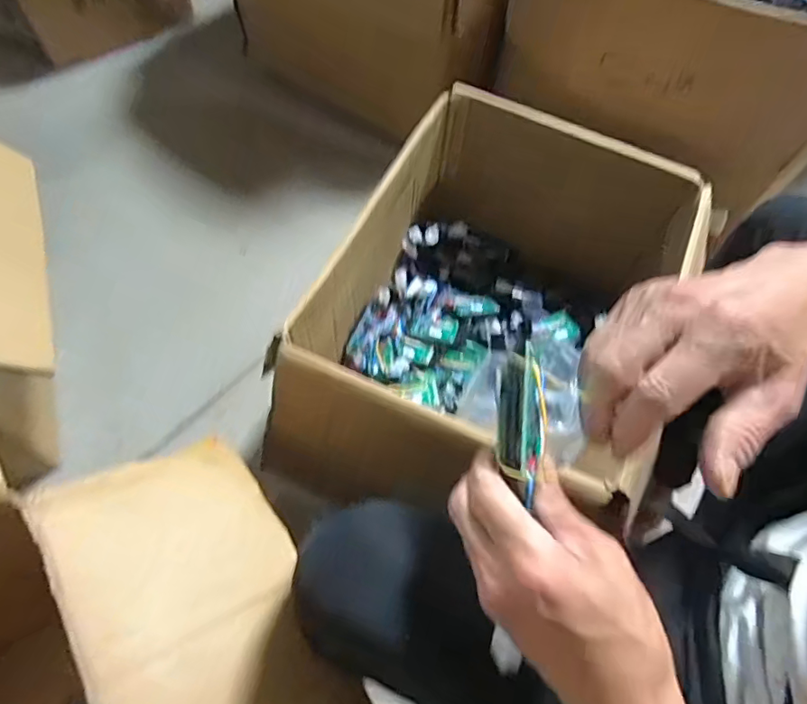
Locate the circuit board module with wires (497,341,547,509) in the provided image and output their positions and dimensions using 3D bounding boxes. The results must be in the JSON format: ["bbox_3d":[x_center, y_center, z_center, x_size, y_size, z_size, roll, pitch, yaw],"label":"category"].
[{"bbox_3d":[0.065,0.038,0.288,0.028,0.016,0.078,1,84,-2],"label":"circuit board module with wires"}]

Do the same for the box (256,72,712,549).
[{"bbox_3d":[0.135,-0.031,0.822,0.440,0.376,0.616,25,65,9],"label":"box"}]

